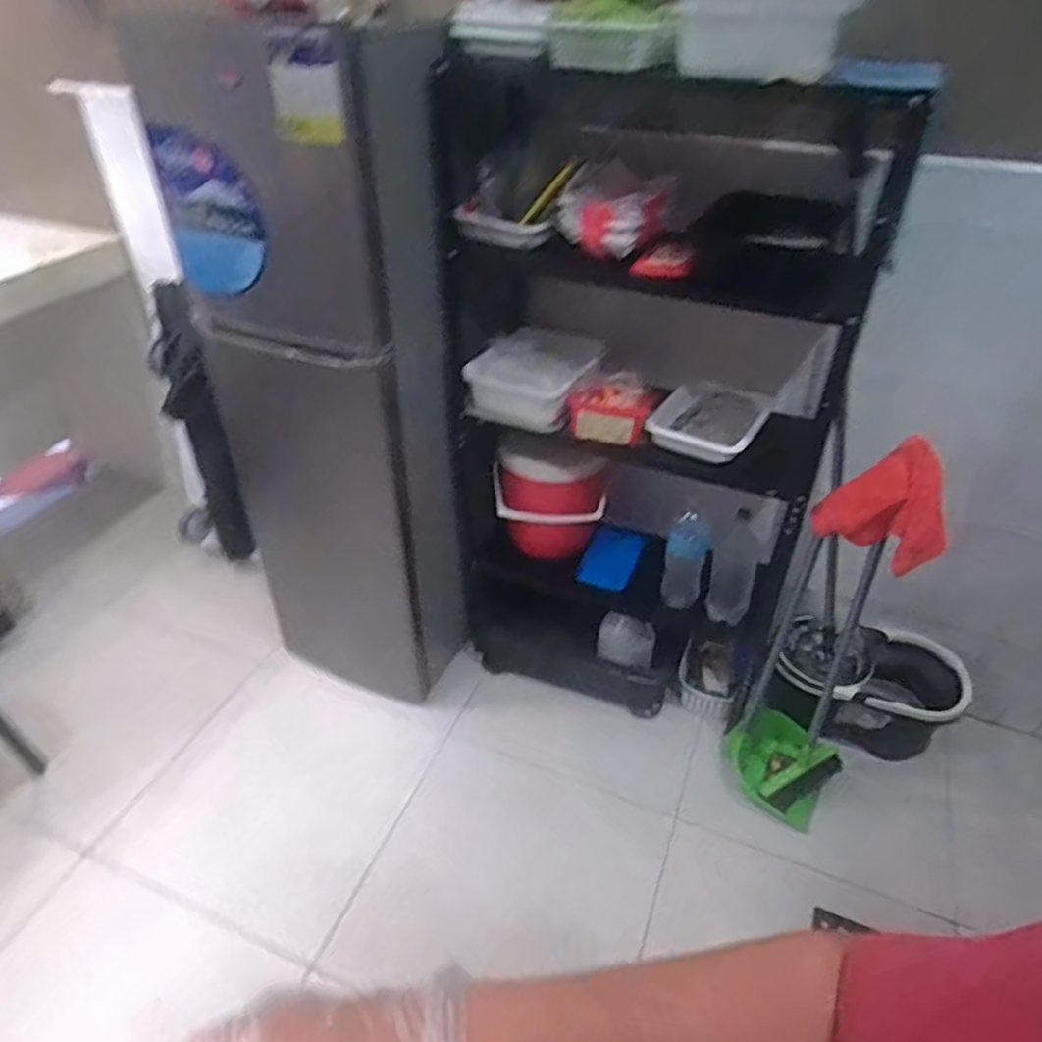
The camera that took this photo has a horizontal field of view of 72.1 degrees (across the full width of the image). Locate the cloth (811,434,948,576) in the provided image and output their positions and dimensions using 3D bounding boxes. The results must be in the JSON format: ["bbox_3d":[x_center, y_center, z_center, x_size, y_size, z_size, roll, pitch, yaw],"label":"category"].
[{"bbox_3d":[0.636,-0.036,1.241,0.213,0.218,0.075,27,45,30],"label":"cloth"}]

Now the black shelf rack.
[{"bbox_3d":[0.278,-0.208,1.619,0.769,1.356,0.449,15,40,18],"label":"black shelf rack"}]

